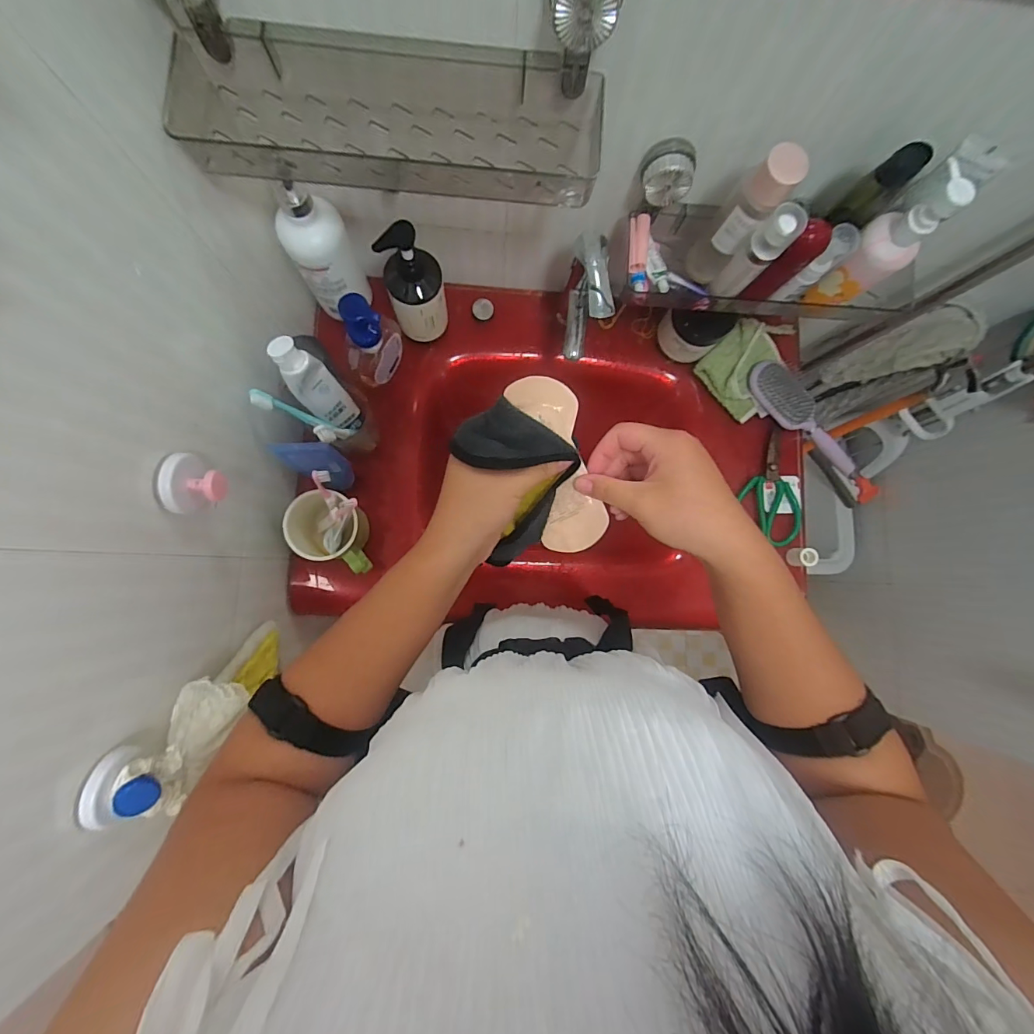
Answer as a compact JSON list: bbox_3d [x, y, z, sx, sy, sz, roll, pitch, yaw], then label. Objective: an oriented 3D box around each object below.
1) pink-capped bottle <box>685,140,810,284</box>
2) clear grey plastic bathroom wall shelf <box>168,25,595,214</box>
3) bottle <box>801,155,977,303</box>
[{"bbox_3d":[0.238,-0.320,0.481,0.053,0.165,0.043,28,82,0],"label":"pink-capped bottle"},{"bbox_3d":[-0.108,-0.368,0.393,0.365,0.040,0.138,3,83,-3],"label":"clear grey plastic bathroom wall shelf"},{"bbox_3d":[0.389,-0.287,0.469,0.054,0.153,0.062,-44,87,-7],"label":"bottle"}]

